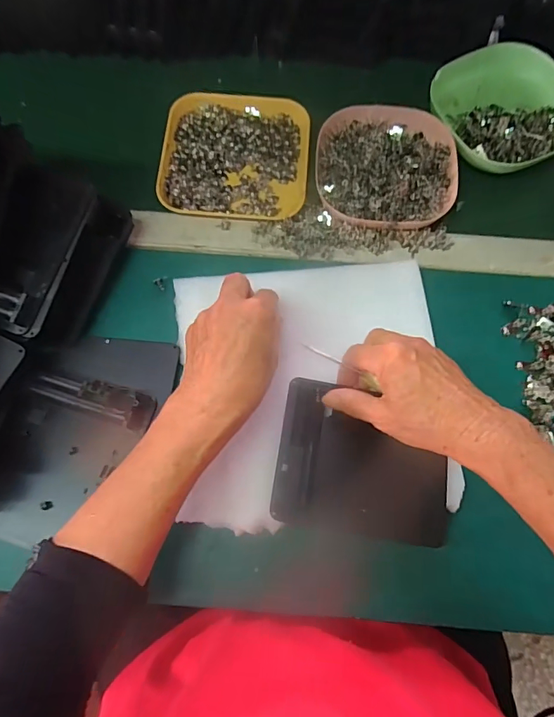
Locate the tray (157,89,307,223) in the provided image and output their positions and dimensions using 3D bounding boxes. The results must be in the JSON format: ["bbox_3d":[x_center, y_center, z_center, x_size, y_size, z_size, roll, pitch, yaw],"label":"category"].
[{"bbox_3d":[-0.042,-0.212,0.455,0.147,0.022,0.147,5,73,1],"label":"tray"}]

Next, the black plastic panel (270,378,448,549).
[{"bbox_3d":[0.070,0.082,0.349,0.137,0.010,0.111,12,76,-6],"label":"black plastic panel"}]

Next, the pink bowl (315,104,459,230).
[{"bbox_3d":[0.109,-0.192,0.441,0.139,0.037,0.142,7,73,1],"label":"pink bowl"}]

